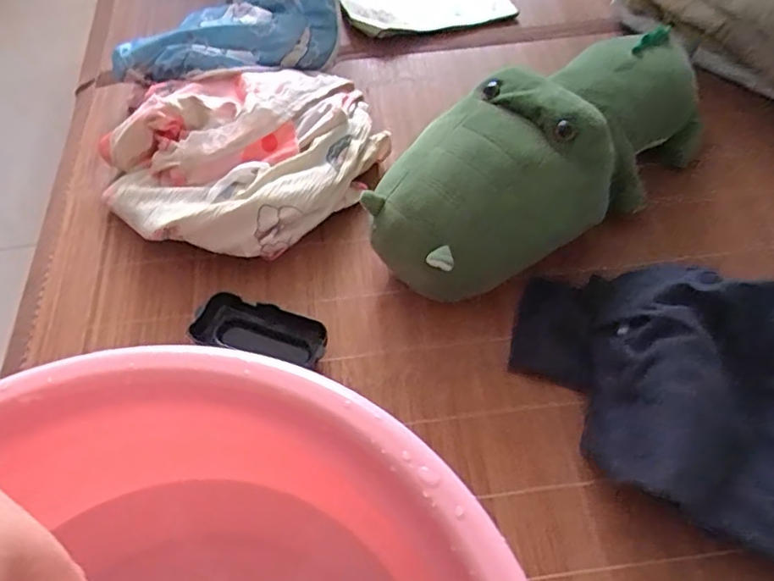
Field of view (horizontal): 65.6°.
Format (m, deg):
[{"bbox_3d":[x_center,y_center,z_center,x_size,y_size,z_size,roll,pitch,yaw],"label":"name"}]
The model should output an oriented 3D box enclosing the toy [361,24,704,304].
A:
[{"bbox_3d":[0.145,-0.126,0.535,0.363,0.113,0.151,-35,61,-19],"label":"toy"}]

